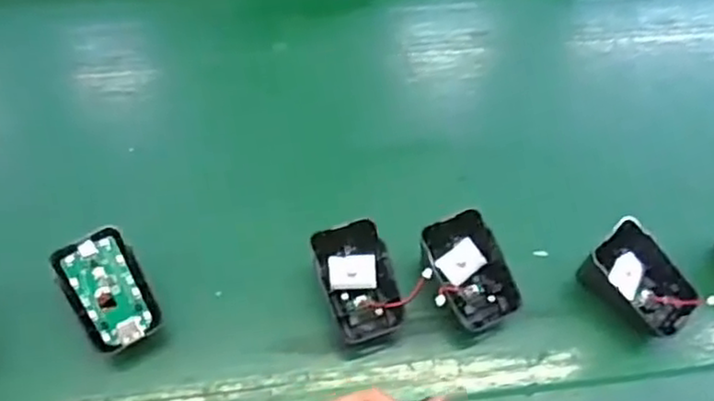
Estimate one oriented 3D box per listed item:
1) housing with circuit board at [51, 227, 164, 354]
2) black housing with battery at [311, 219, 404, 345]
[{"bbox_3d":[-0.145,0.052,0.397,0.042,0.009,0.069,-25,79,-17],"label":"housing with circuit board"},{"bbox_3d":[-0.001,0.049,0.413,0.043,0.024,0.069,-17,87,-8],"label":"black housing with battery"}]

